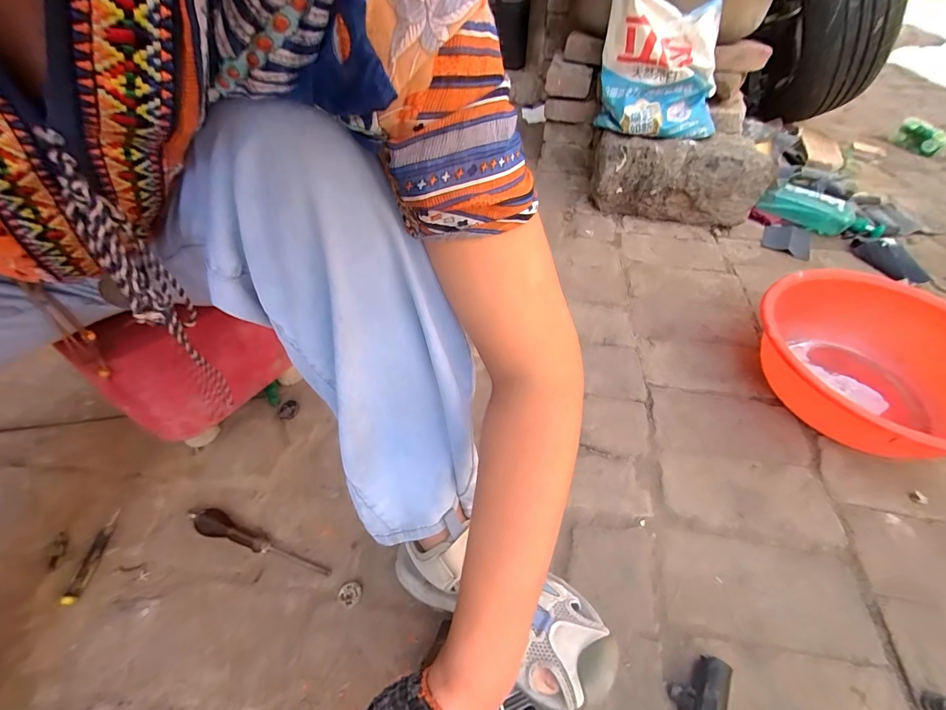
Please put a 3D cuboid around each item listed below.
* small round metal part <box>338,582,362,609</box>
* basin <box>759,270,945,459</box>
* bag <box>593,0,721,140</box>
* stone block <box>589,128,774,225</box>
[{"bbox_3d":[-0.147,0.285,0.489,0.026,0.004,0.026,0,46,0],"label":"small round metal part"},{"bbox_3d":[0.639,0.019,0.668,0.377,0.135,0.353,-25,51,-23],"label":"basin"},{"bbox_3d":[0.420,-0.654,0.907,0.287,0.268,0.137,15,48,14],"label":"bag"},{"bbox_3d":[0.503,-0.432,1.027,0.407,0.196,0.129,10,47,9],"label":"stone block"}]

